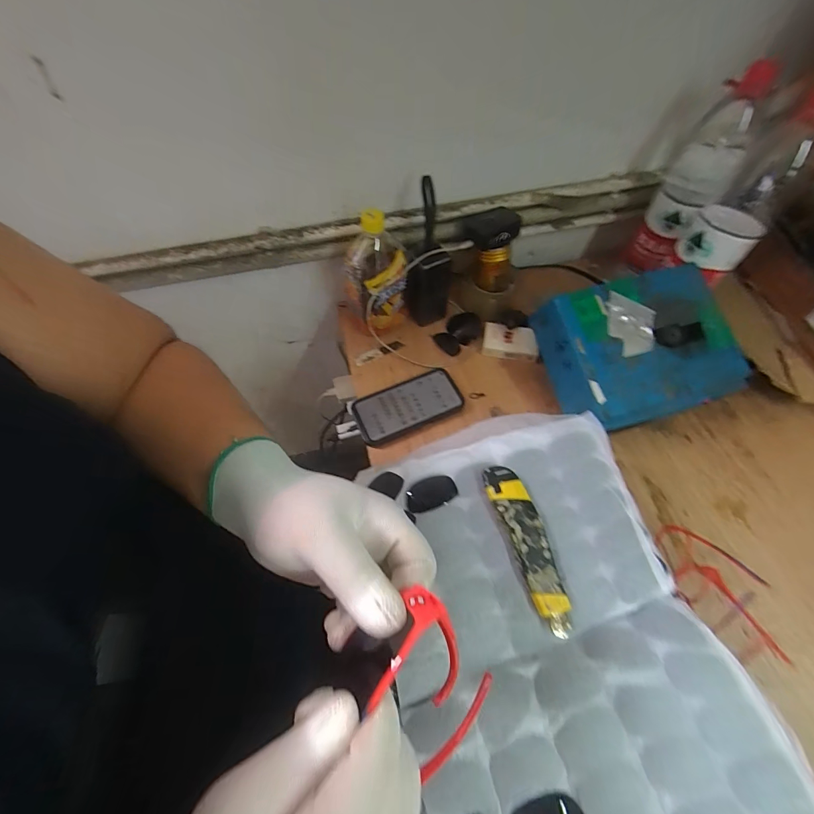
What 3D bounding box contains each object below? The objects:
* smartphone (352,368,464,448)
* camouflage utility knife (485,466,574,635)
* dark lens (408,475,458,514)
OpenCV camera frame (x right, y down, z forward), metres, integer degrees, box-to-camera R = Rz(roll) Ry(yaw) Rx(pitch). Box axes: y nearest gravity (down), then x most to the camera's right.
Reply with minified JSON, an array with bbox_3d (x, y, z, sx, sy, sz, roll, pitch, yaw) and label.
[{"bbox_3d":[0.001,-0.002,0.569,0.157,0.017,0.081,-22,62,-11],"label":"smartphone"},{"bbox_3d":[0.119,0.133,0.366,0.039,0.019,0.154,-17,61,-9],"label":"camouflage utility knife"},{"bbox_3d":[0.026,0.091,0.398,0.053,0.004,0.032,-15,61,-8],"label":"dark lens"}]

